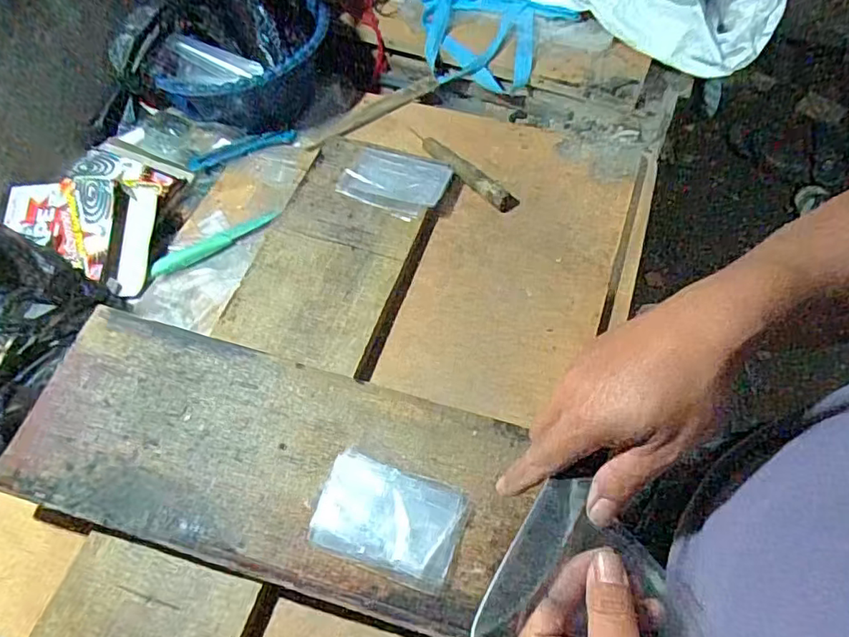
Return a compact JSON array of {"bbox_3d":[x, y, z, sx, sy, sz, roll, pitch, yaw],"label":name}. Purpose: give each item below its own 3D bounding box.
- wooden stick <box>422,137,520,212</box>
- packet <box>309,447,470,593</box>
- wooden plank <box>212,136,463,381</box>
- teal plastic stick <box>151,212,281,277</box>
[{"bbox_3d":[0.052,-0.181,0.684,0.148,0.022,0.028,40,69,21],"label":"wooden stick"},{"bbox_3d":[-0.030,0.163,0.459,0.118,0.008,0.080,16,62,10],"label":"packet"},{"bbox_3d":[-0.093,-0.079,0.634,0.179,0.020,0.289,18,62,11],"label":"wooden plank"},{"bbox_3d":[-0.242,-0.088,0.650,0.154,0.006,0.024,-26,63,-13],"label":"teal plastic stick"}]

